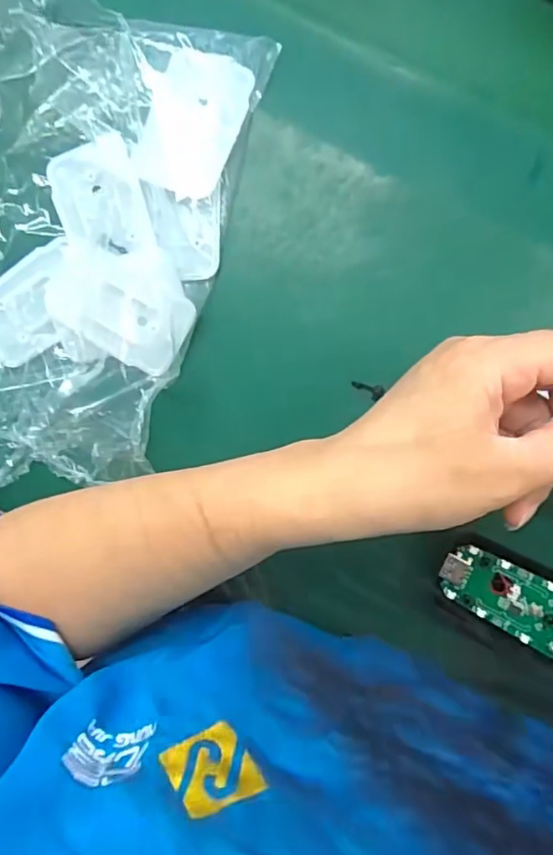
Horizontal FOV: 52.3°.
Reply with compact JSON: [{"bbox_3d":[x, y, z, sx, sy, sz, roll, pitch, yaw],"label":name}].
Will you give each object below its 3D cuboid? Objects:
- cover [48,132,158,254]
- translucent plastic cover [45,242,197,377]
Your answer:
[{"bbox_3d":[-0.090,-0.116,0.287,0.044,0.008,0.060,-17,92,5],"label":"cover"},{"bbox_3d":[-0.080,-0.062,0.285,0.073,0.009,0.046,29,95,2],"label":"translucent plastic cover"}]

